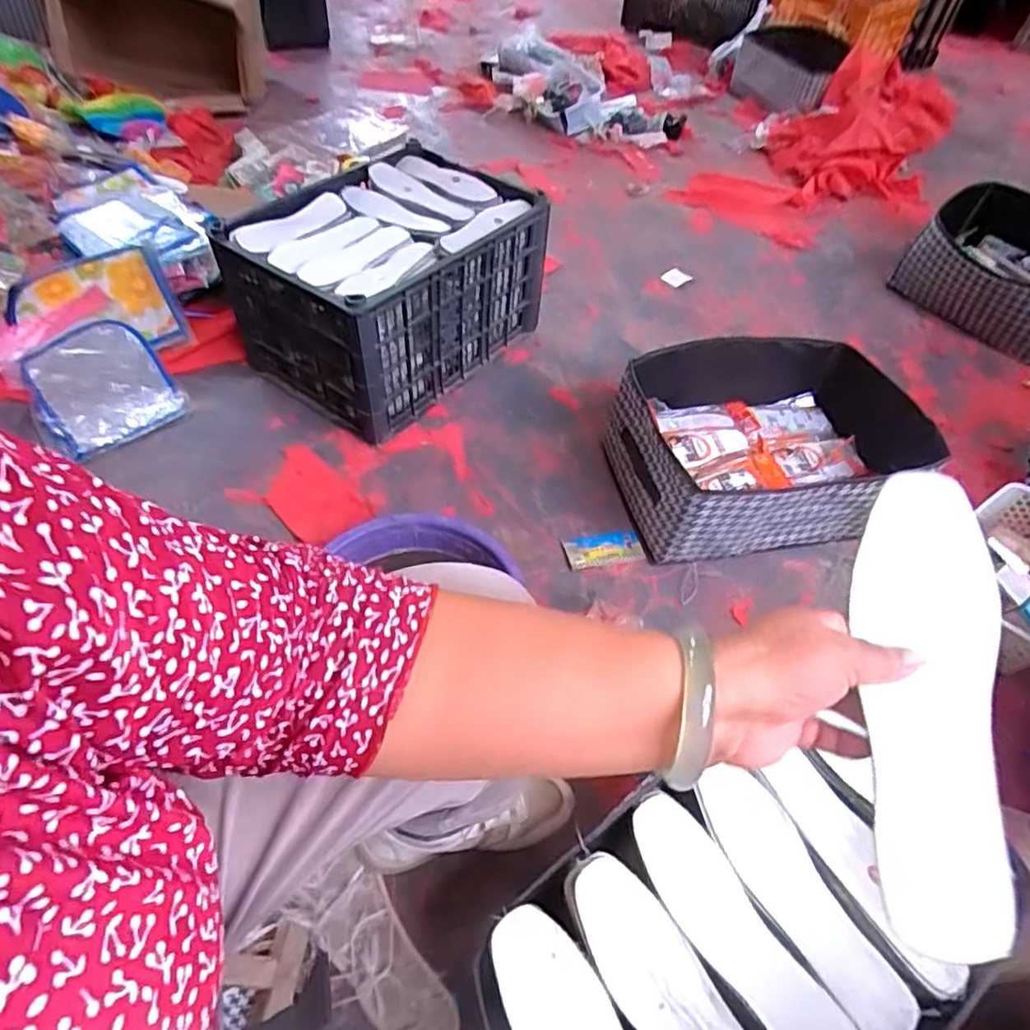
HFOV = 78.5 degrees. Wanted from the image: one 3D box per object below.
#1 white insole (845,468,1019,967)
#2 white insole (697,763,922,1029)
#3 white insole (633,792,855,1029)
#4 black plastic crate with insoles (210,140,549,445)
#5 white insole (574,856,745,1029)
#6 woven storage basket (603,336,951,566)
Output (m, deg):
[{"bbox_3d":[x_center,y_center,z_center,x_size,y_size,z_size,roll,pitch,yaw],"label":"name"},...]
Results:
[{"bbox_3d":[0.211,0.090,0.321,0.069,0.013,0.227,6,75,1],"label":"white insole"},{"bbox_3d":[0.246,0.335,0.551,0.068,0.021,0.220,-21,55,-20],"label":"white insole"},{"bbox_3d":[0.184,0.349,0.527,0.064,0.015,0.232,-28,58,-24],"label":"white insole"},{"bbox_3d":[-0.227,-0.429,1.194,0.367,0.288,0.477,34,56,21],"label":"black plastic crate with insoles"},{"bbox_3d":[0.128,0.382,0.484,0.071,0.019,0.230,-28,58,-24],"label":"white insole"},{"bbox_3d":[0.412,-0.118,1.033,0.461,0.162,0.332,-8,52,-11],"label":"woven storage basket"}]

